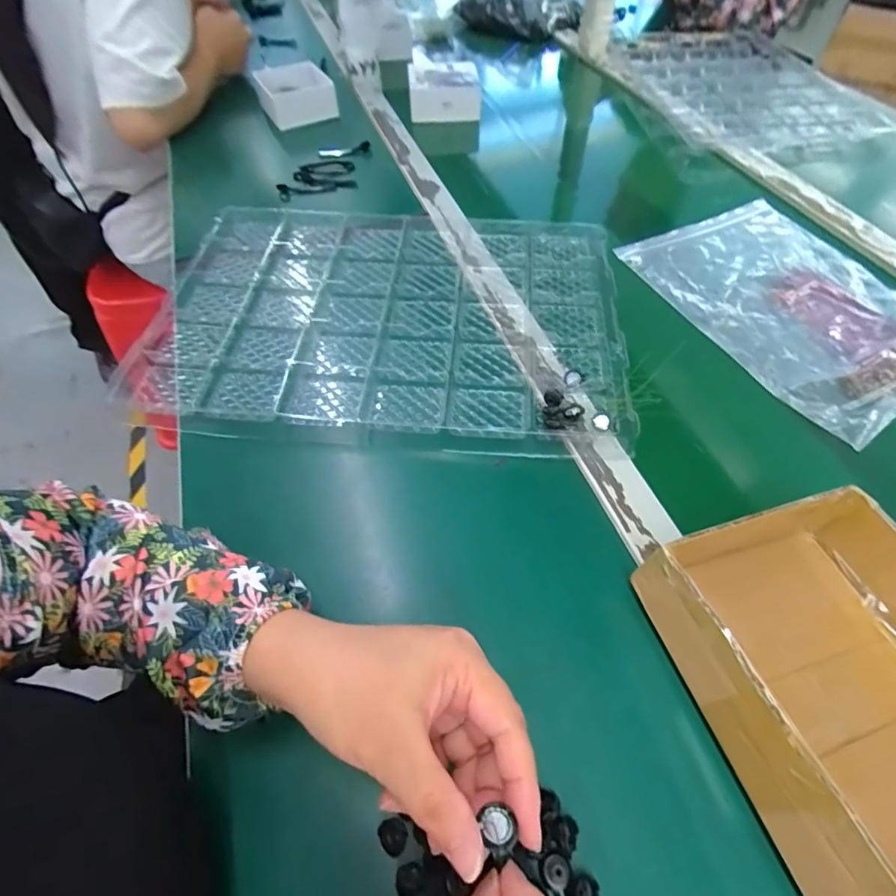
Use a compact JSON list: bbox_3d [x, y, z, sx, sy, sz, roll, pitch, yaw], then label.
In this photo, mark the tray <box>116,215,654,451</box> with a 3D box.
[{"bbox_3d":[-0.062,-0.138,0.483,0.436,0.025,0.313,4,54,3],"label":"tray"}]

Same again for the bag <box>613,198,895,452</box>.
[{"bbox_3d":[0.356,-0.161,0.503,0.227,0.031,0.311,-21,57,-15],"label":"bag"}]

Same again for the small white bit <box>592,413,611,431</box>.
[{"bbox_3d":[0.127,-0.021,0.407,0.014,0.012,0.013,22,57,15],"label":"small white bit"}]

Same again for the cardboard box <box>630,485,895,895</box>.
[{"bbox_3d":[0.226,0.131,0.265,0.163,0.064,0.206,-15,55,-11],"label":"cardboard box"}]

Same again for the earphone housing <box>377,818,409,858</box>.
[{"bbox_3d":[-0.028,0.199,0.251,0.016,0.009,0.015,0,54,0],"label":"earphone housing"}]

